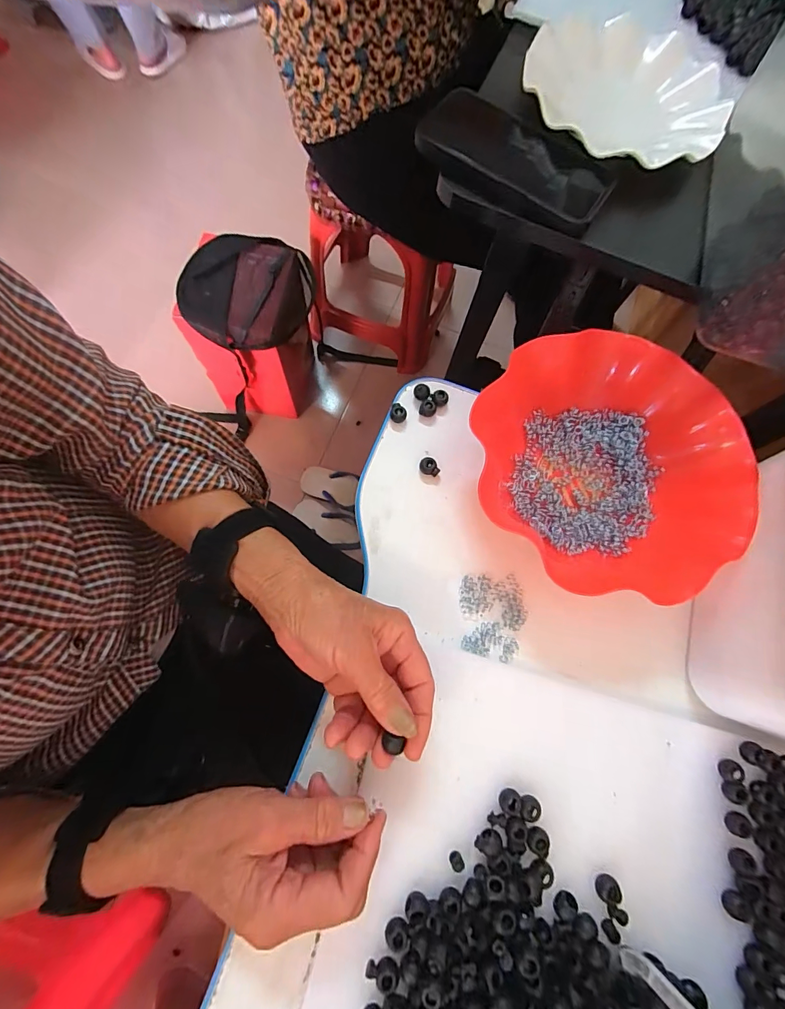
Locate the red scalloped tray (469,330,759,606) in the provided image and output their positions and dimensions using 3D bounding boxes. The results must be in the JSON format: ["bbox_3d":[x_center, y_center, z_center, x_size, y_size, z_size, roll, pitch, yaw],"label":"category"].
[{"bbox_3d":[0.185,-0.040,0.355,0.201,0.058,0.219,-40,80,-14],"label":"red scalloped tray"}]

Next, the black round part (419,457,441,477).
[{"bbox_3d":[0.034,-0.034,0.373,0.018,0.009,0.014,12,73,-1],"label":"black round part"}]

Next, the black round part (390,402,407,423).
[{"bbox_3d":[0.005,-0.086,0.387,0.017,0.012,0.014,42,75,8],"label":"black round part"}]

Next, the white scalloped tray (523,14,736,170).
[{"bbox_3d":[0.213,-0.379,0.374,0.178,0.028,0.186,23,73,2],"label":"white scalloped tray"}]

